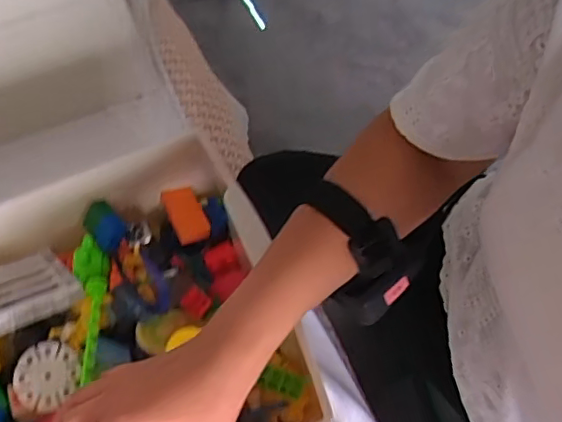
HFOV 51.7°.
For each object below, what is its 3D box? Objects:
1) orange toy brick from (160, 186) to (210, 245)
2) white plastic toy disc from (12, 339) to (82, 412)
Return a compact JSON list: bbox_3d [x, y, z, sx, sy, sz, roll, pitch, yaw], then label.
[{"bbox_3d":[-0.095,0.002,0.584,0.038,0.016,0.060,-23,62,-9],"label":"orange toy brick"},{"bbox_3d":[-0.196,0.136,0.485,0.051,0.014,0.051,-1,61,3],"label":"white plastic toy disc"}]

